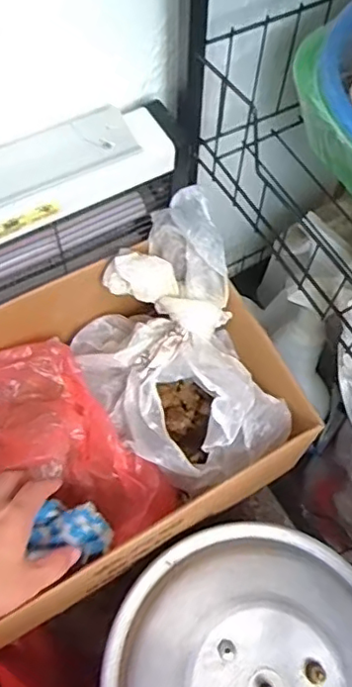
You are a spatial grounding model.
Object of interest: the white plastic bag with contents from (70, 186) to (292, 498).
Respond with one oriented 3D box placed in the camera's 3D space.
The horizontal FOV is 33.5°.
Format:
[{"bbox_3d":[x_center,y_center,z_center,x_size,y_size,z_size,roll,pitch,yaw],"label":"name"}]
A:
[{"bbox_3d":[-0.003,0.017,0.518,0.139,0.142,0.220,-21,66,-11],"label":"white plastic bag with contents"}]

